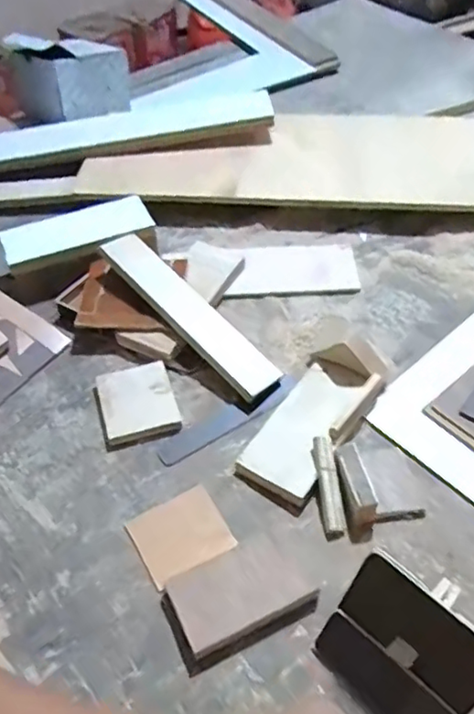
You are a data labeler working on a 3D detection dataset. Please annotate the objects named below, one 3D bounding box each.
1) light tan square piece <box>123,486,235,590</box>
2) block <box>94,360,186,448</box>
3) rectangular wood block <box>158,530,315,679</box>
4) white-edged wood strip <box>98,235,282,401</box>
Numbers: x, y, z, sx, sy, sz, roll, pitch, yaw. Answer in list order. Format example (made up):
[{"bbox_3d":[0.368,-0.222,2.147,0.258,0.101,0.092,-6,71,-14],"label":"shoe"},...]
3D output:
[{"bbox_3d":[-0.047,0.146,0.513,0.071,0.004,0.070,-28,43,-13],"label":"light tan square piece"},{"bbox_3d":[-0.096,0.043,0.596,0.069,0.015,0.080,-15,50,-10],"label":"block"},{"bbox_3d":[0.000,0.183,0.474,0.108,0.016,0.066,-22,51,-16],"label":"rectangular wood block"},{"bbox_3d":[-0.051,-0.045,0.630,0.044,0.012,0.222,-45,79,-1],"label":"white-edged wood strip"}]

